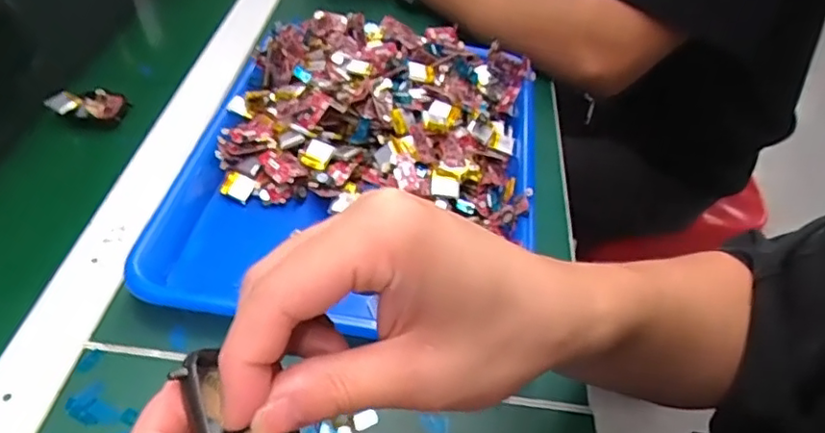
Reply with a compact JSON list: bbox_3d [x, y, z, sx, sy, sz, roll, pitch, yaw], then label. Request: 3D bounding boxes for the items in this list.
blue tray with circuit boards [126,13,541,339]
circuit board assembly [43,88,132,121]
[{"bbox_3d":[-0.033,-0.052,0.464,0.258,0.056,0.326,9,46,3],"label":"blue tray with circuit boards"},{"bbox_3d":[-0.273,-0.098,0.509,0.058,0.018,0.033,1,46,-5],"label":"circuit board assembly"}]

